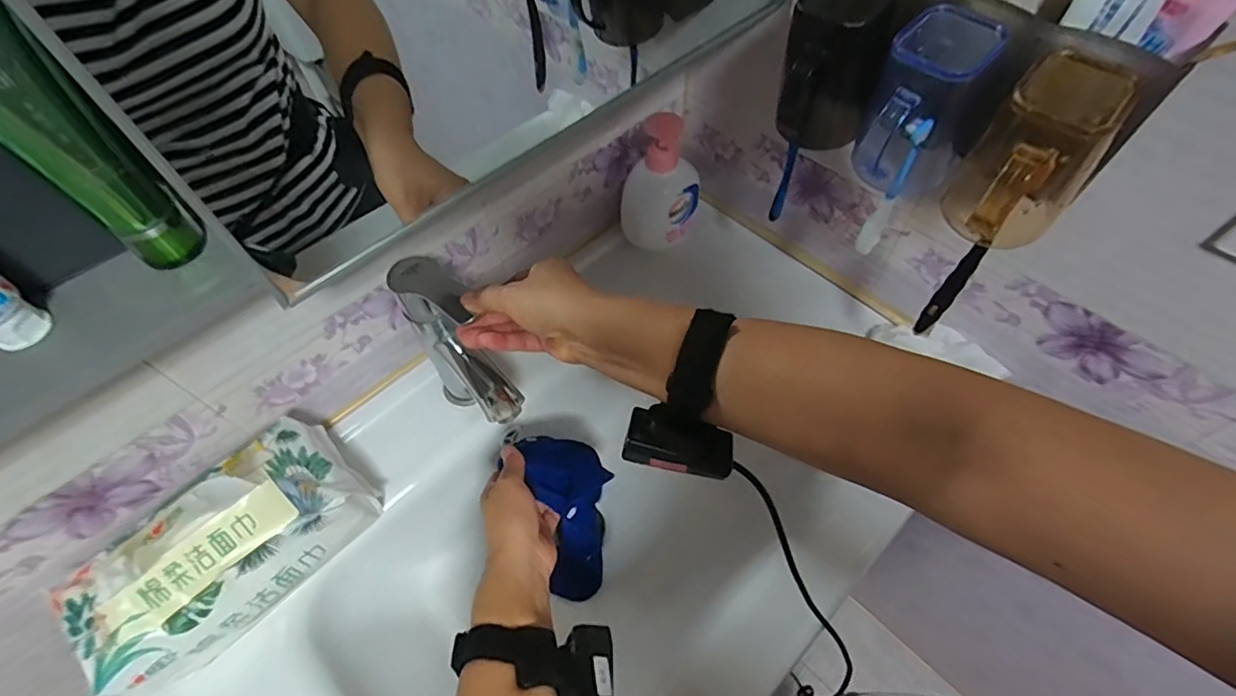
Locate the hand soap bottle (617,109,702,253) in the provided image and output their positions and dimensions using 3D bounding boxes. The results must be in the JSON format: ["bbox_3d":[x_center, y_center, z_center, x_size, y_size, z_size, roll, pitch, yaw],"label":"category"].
[{"bbox_3d":[0.053,-0.186,0.659,0.096,0.165,0.051,-14,57,-7],"label":"hand soap bottle"}]

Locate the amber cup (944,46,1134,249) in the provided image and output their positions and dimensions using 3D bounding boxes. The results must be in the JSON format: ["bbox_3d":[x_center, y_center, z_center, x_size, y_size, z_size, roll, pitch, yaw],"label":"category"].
[{"bbox_3d":[0.264,-0.120,0.355,0.061,0.107,0.063,25,61,18],"label":"amber cup"}]

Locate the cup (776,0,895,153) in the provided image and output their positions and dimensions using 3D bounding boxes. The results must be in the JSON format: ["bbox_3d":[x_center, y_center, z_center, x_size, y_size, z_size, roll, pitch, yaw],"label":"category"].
[{"bbox_3d":[0.161,-0.212,0.416,0.067,0.105,0.064,15,59,12],"label":"cup"}]

